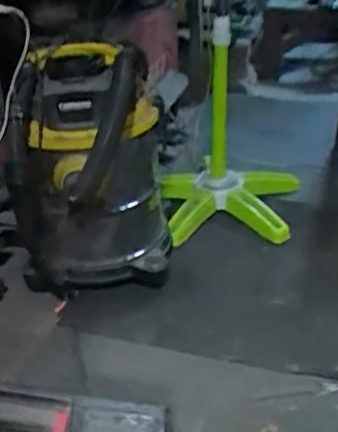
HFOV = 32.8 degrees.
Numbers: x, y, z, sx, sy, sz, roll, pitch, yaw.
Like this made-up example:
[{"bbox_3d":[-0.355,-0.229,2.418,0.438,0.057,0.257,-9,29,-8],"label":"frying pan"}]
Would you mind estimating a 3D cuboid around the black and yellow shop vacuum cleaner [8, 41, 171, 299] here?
[{"bbox_3d":[-0.158,-0.065,1.170,0.293,0.476,0.293,-3,31,-1],"label":"black and yellow shop vacuum cleaner"}]

